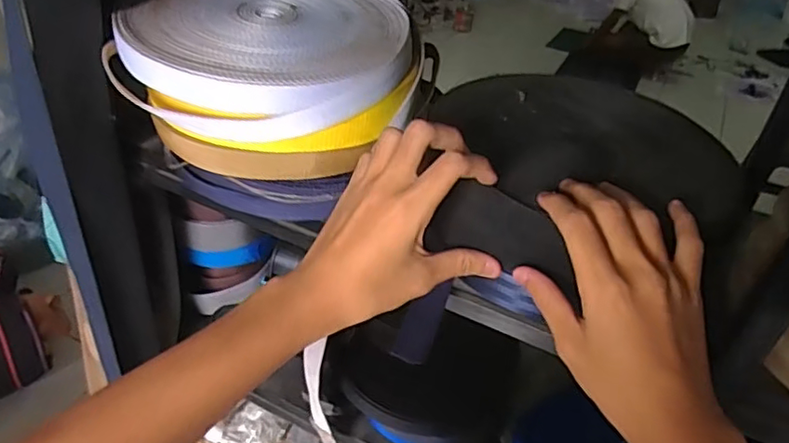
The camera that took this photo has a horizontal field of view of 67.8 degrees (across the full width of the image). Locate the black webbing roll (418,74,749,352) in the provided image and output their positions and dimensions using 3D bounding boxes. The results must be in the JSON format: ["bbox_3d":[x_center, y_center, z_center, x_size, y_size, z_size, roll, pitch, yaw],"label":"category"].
[{"bbox_3d":[0.133,-0.036,0.447,0.214,0.067,0.230,5,36,0],"label":"black webbing roll"}]

